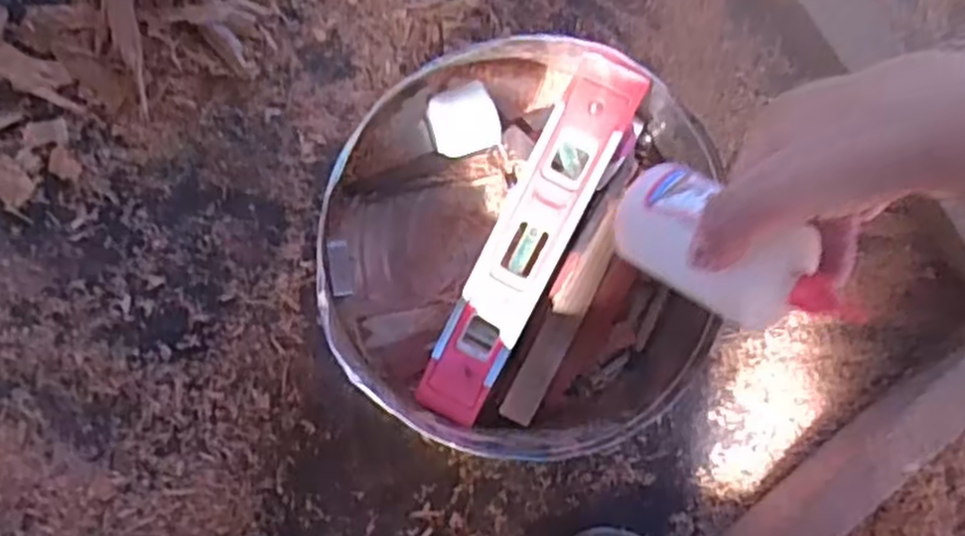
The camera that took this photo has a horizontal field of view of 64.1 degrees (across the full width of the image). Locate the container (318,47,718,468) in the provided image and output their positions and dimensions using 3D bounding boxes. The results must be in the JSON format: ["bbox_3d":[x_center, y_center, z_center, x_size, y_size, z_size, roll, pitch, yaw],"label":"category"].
[{"bbox_3d":[0.022,-0.011,0.459,0.231,0.077,0.237,0,93,-8],"label":"container"}]

